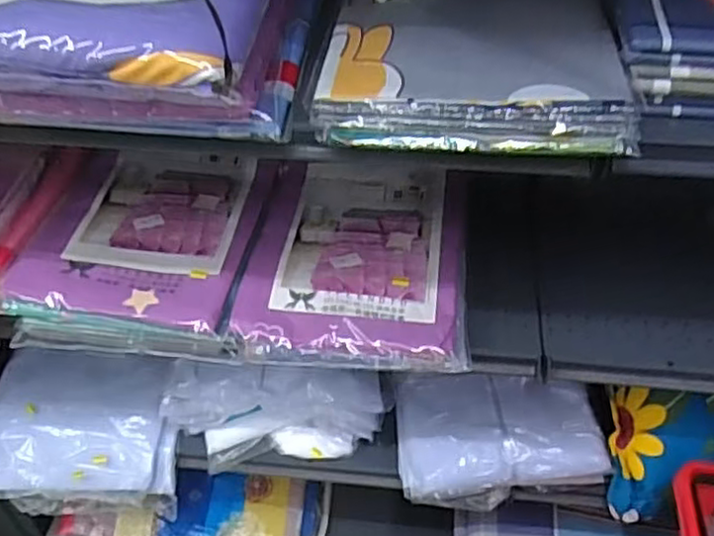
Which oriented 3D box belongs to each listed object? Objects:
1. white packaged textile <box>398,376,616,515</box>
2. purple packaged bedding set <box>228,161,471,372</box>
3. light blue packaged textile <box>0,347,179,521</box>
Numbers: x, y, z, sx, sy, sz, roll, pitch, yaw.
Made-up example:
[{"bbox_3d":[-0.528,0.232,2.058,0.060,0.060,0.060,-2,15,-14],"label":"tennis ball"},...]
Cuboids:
[{"bbox_3d":[0.228,0.277,1.114,0.312,0.085,0.196,-1,46,1],"label":"white packaged textile"},{"bbox_3d":[0.007,-0.017,0.934,0.284,0.045,0.338,3,46,5],"label":"purple packaged bedding set"},{"bbox_3d":[-0.479,0.279,1.169,0.337,0.077,0.269,0,78,5],"label":"light blue packaged textile"}]

